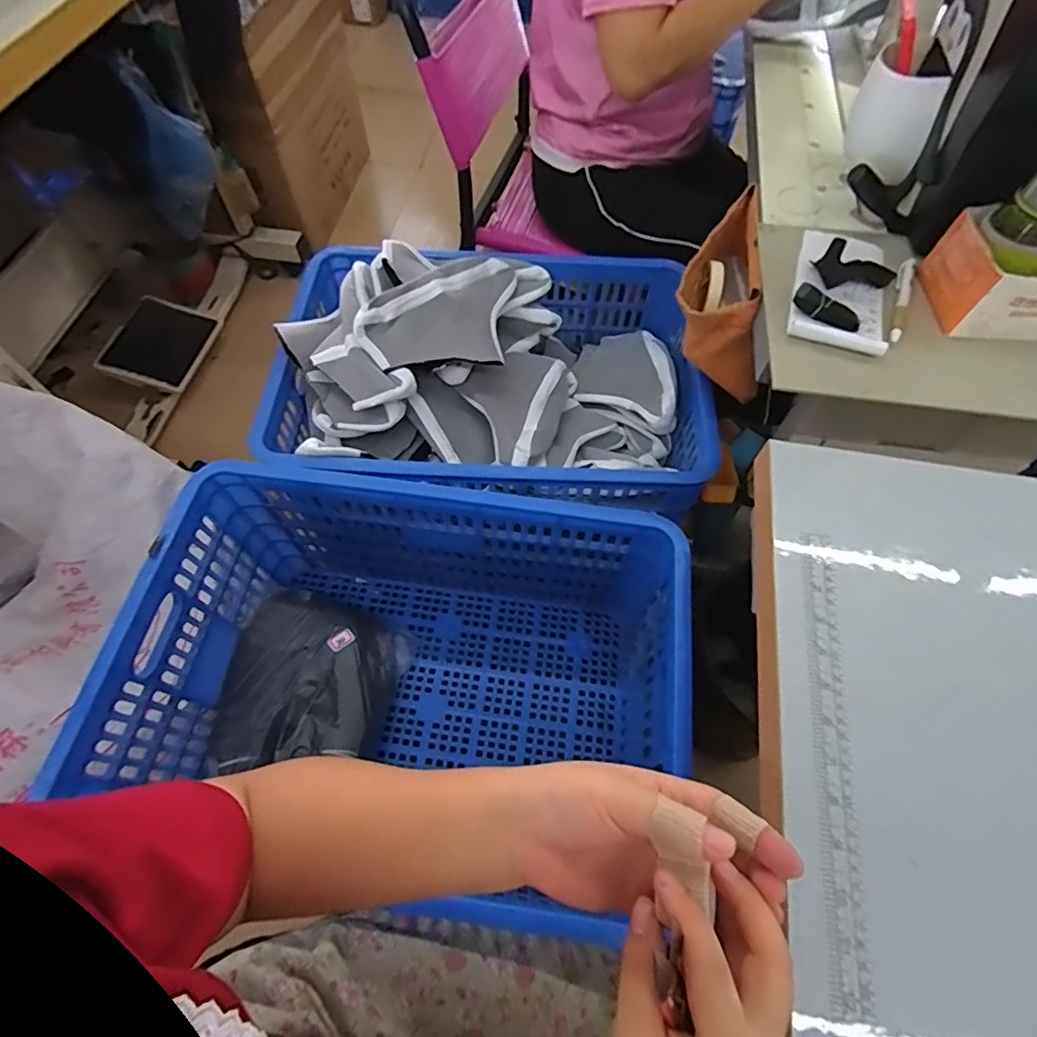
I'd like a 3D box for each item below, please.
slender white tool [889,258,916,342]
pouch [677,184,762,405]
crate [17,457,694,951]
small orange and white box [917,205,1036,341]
[{"bbox_3d":[0.392,-0.225,0.564,0.014,0.008,0.133,21,64,11],"label":"slender white tool"},{"bbox_3d":[0.254,-0.280,0.698,0.101,0.141,0.224,5,62,2],"label":"pouch"},{"bbox_3d":[-0.121,0.200,0.701,0.602,0.296,0.406,3,62,1],"label":"crate"},{"bbox_3d":[0.514,-0.233,0.538,0.191,0.069,0.106,3,62,1],"label":"small orange and white box"}]

